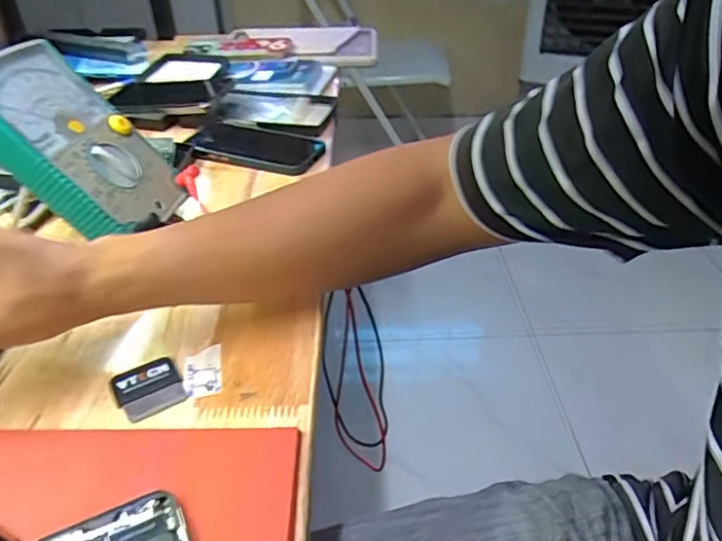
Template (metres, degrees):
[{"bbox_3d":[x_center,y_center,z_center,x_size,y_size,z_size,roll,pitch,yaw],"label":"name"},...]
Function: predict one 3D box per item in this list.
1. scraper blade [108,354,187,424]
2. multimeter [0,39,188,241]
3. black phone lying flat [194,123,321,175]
[{"bbox_3d":[-0.131,0.072,0.358,0.039,0.004,0.041,-22,40,-27],"label":"scraper blade"},{"bbox_3d":[-0.221,-0.098,0.455,0.033,0.163,0.108,-34,25,32],"label":"multimeter"},{"bbox_3d":[-0.117,-0.137,0.632,0.156,0.011,0.077,13,38,20],"label":"black phone lying flat"}]

